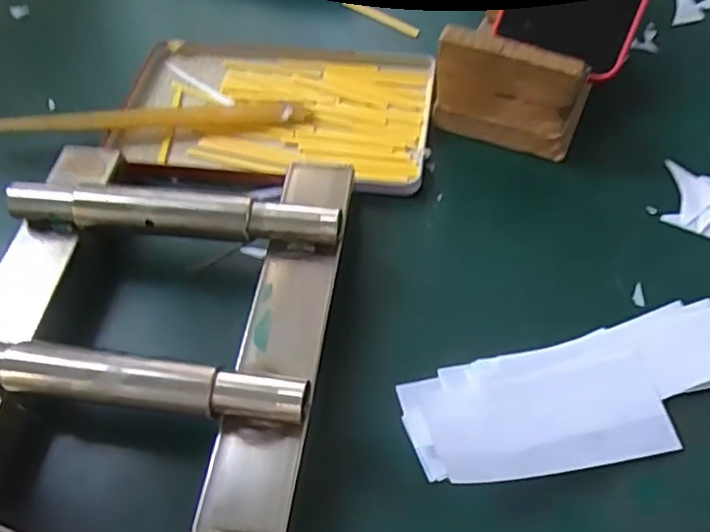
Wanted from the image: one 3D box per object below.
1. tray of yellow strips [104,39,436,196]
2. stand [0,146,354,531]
[{"bbox_3d":[-0.052,-0.105,0.409,0.202,0.013,0.129,7,56,9],"label":"tray of yellow strips"},{"bbox_3d":[-0.102,0.020,0.302,0.176,0.040,0.191,5,56,8],"label":"stand"}]

